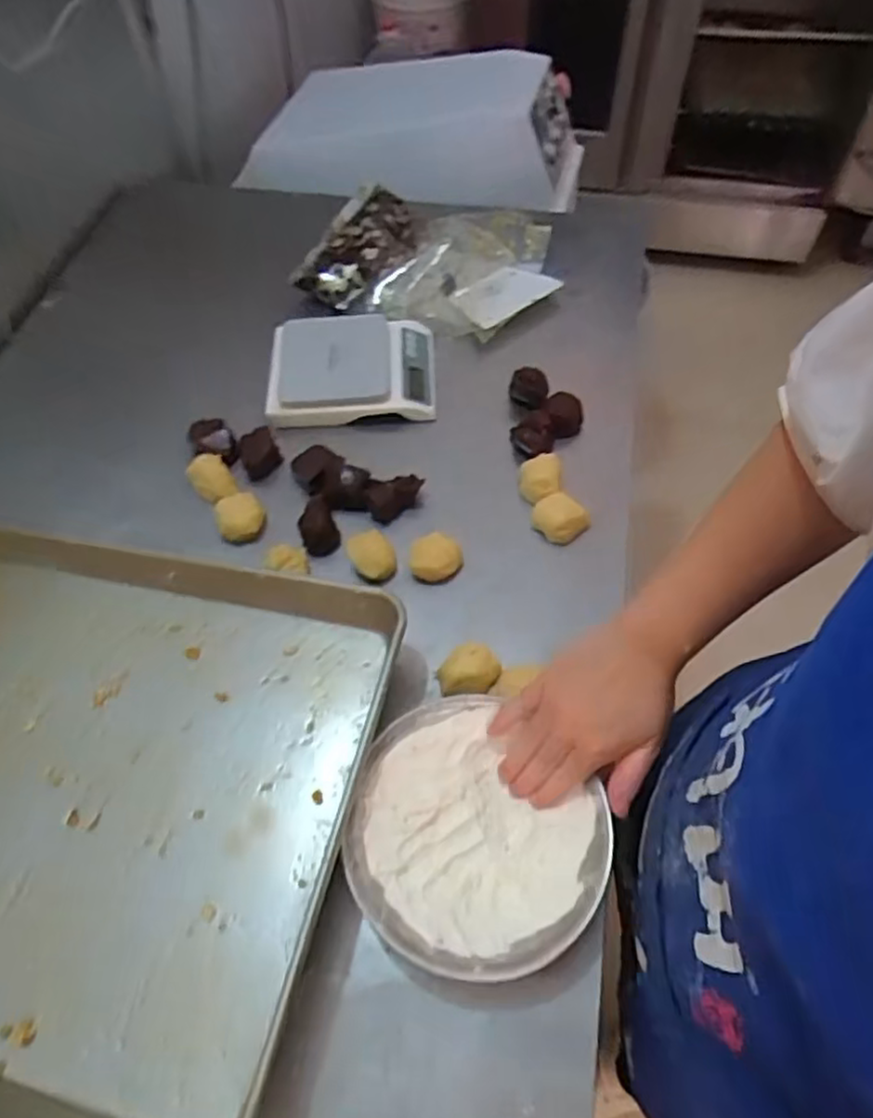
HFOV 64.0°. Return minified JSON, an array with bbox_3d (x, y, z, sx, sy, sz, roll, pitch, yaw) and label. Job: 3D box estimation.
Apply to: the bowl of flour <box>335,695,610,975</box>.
[{"bbox_3d":[0.022,0.208,0.517,0.183,0.045,0.168,-2,56,3],"label":"bowl of flour"}]

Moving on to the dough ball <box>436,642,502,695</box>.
[{"bbox_3d":[0.029,0.098,0.612,0.052,0.035,0.052,-2,56,3],"label":"dough ball"}]

